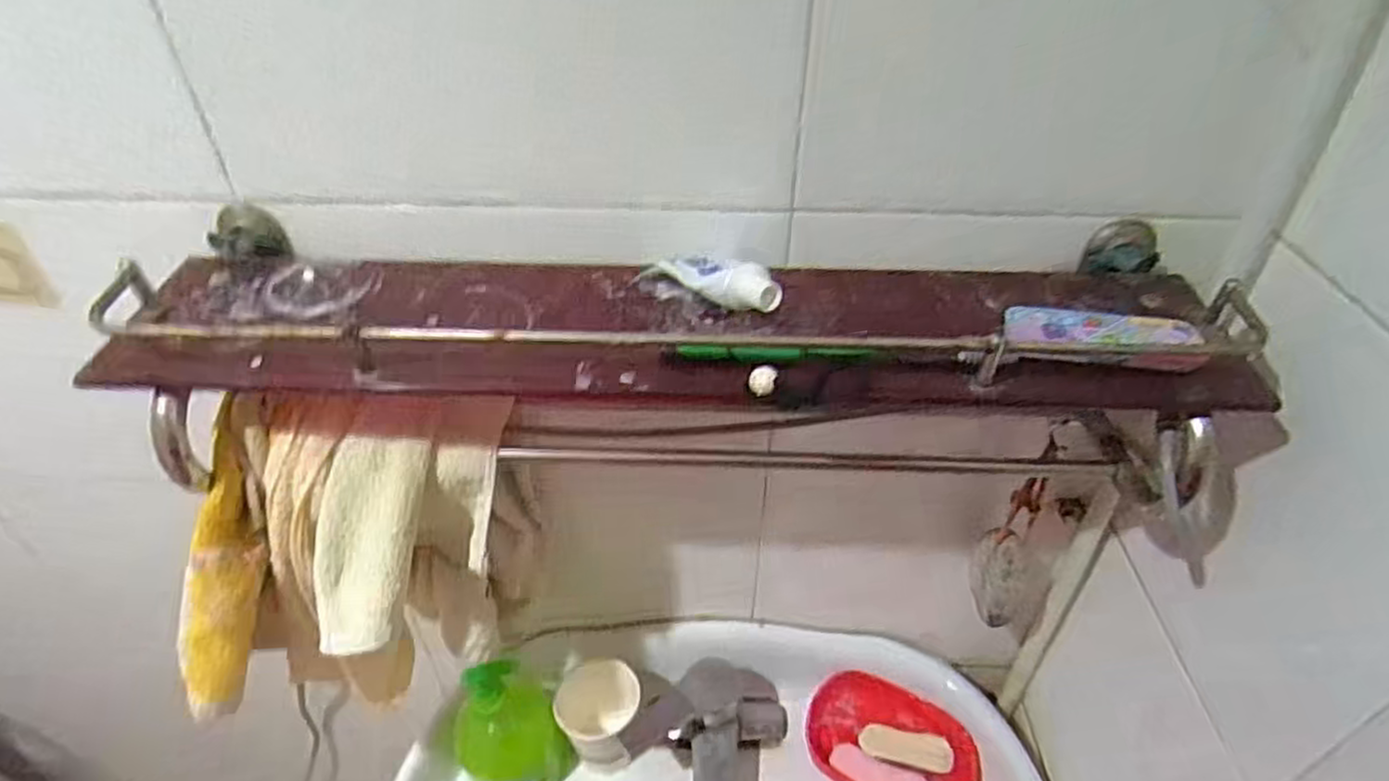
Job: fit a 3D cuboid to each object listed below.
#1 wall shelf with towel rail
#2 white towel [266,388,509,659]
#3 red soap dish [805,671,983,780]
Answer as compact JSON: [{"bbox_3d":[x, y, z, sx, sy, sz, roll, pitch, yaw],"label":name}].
[{"bbox_3d":[-0.010,-0.009,0.425,0.594,0.108,0.154,2,40,1],"label":"wall shelf with towel rail"},{"bbox_3d":[-0.185,0.075,0.452,0.132,0.154,0.044,2,-1,-9],"label":"white towel"},{"bbox_3d":[0.181,0.323,0.680,0.153,0.029,0.107,17,43,19],"label":"red soap dish"}]

